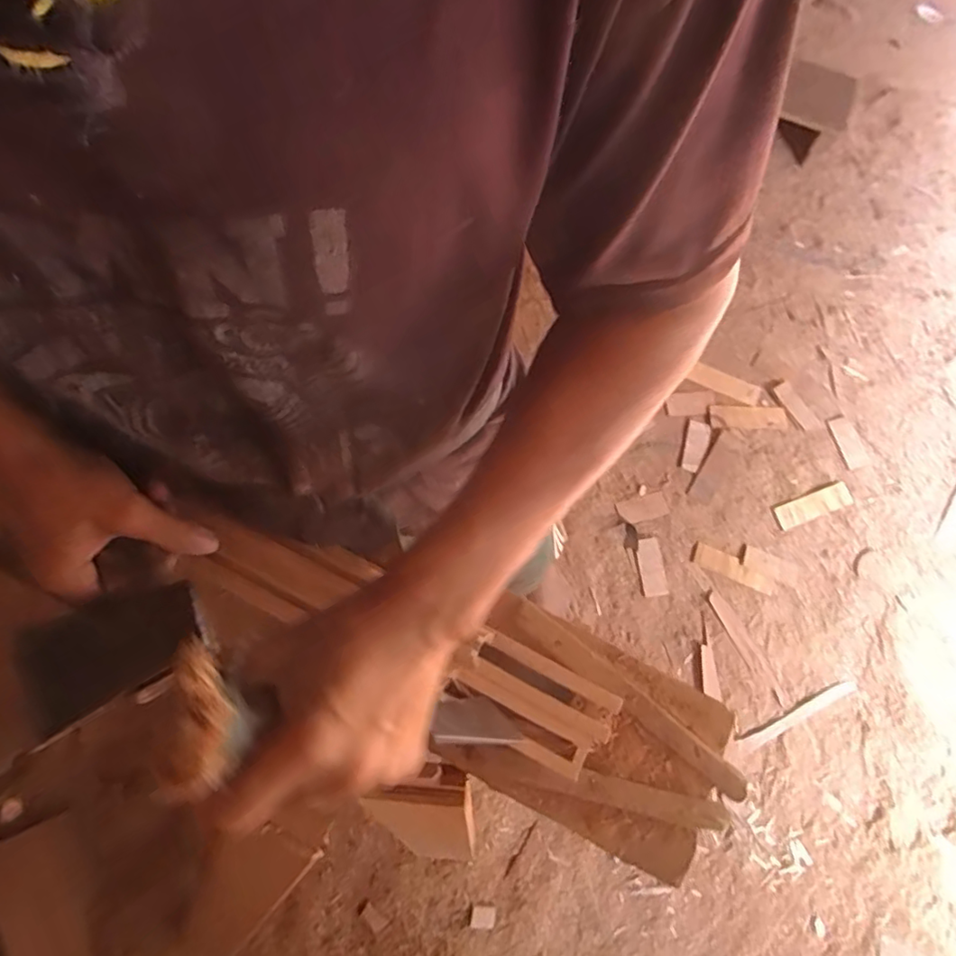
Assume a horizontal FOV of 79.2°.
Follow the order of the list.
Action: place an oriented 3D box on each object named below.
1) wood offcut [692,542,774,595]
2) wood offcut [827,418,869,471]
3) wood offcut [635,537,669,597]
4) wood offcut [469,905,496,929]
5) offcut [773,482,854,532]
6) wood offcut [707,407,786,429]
[{"bbox_3d":[0.585,0.207,1.322,0.185,0.010,0.053,24,75,6],"label":"wood offcut"},{"bbox_3d":[0.904,-0.085,1.414,0.057,0.013,0.129,-21,75,-7],"label":"wood offcut"},{"bbox_3d":[0.391,0.202,1.308,0.056,0.012,0.129,-8,74,-3],"label":"wood offcut"},{"bbox_3d":[0.008,0.757,0.994,0.043,0.005,0.033,10,59,-9],"label":"wood offcut"},{"bbox_3d":[0.796,0.065,1.370,0.186,0.013,0.060,-20,75,-7],"label":"offcut"},{"bbox_3d":[0.666,-0.150,1.434,0.184,0.019,0.059,1,73,-1],"label":"wood offcut"}]

